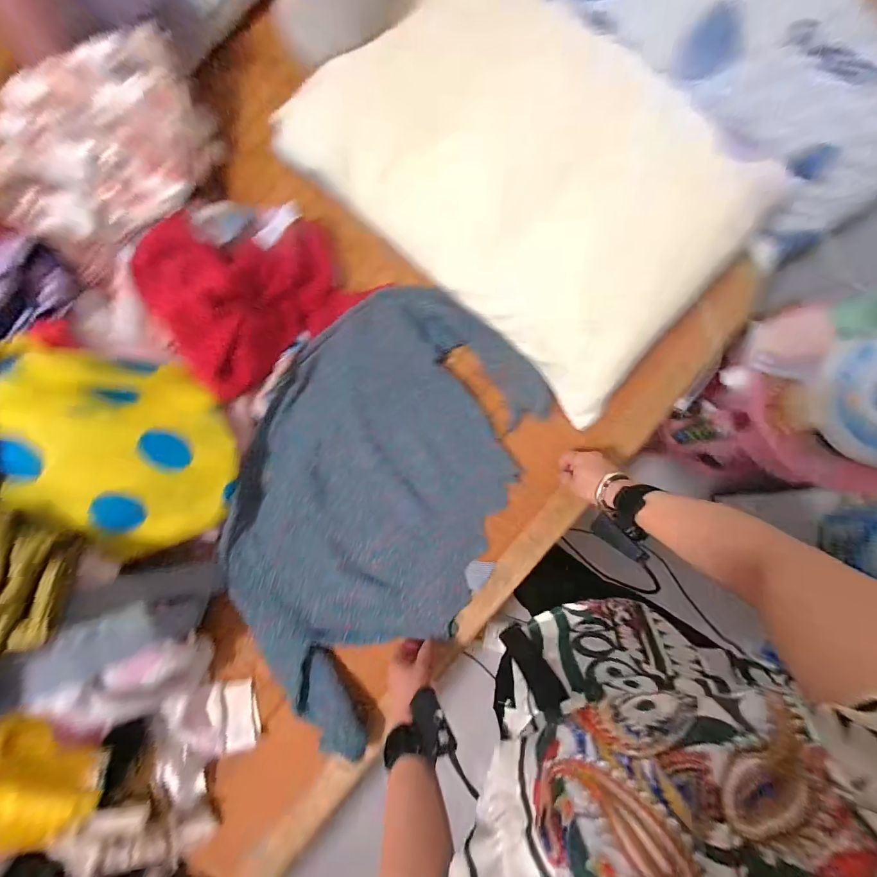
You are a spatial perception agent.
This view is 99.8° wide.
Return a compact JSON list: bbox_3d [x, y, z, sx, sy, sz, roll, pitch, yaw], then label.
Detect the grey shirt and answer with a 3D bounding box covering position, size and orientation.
[{"bbox_3d":[-0.112,0.102,0.607,0.404,0.032,0.703,22,88,-1],"label":"grey shirt"}]

